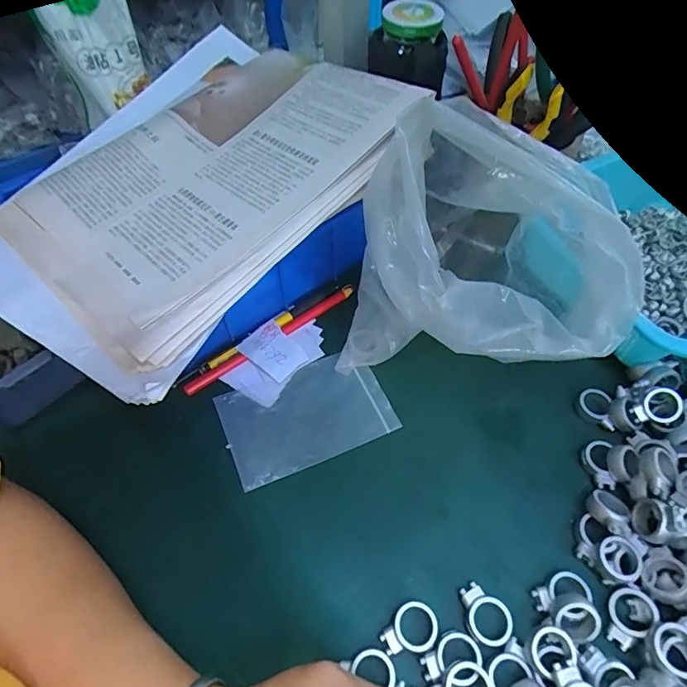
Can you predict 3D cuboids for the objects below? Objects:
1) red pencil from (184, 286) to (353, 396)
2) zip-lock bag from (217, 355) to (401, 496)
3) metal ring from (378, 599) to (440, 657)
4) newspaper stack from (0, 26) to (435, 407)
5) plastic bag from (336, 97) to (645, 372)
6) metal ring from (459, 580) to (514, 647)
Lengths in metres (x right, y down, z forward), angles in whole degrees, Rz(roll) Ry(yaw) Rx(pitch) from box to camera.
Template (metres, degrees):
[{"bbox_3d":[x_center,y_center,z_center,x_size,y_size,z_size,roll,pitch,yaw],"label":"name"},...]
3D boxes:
[{"bbox_3d":[-0.059,-0.005,0.389,0.163,0.010,0.010,-33,62,-21],"label":"red pencil"},{"bbox_3d":[-0.028,0.055,0.355,0.123,0.006,0.076,-20,62,-14],"label":"zip-lock bag"},{"bbox_3d":[0.039,0.170,0.274,0.034,0.006,0.025,-25,59,-17],"label":"metal ring"},{"bbox_3d":[-0.118,-0.117,0.341,0.234,0.022,0.300,33,74,27],"label":"newspaper stack"},{"bbox_3d":[0.087,-0.063,0.329,0.166,0.181,0.168,-2,55,-1],"label":"plastic bag"},{"bbox_3d":[0.085,0.164,0.279,0.027,0.007,0.034,-29,60,-19],"label":"metal ring"}]

